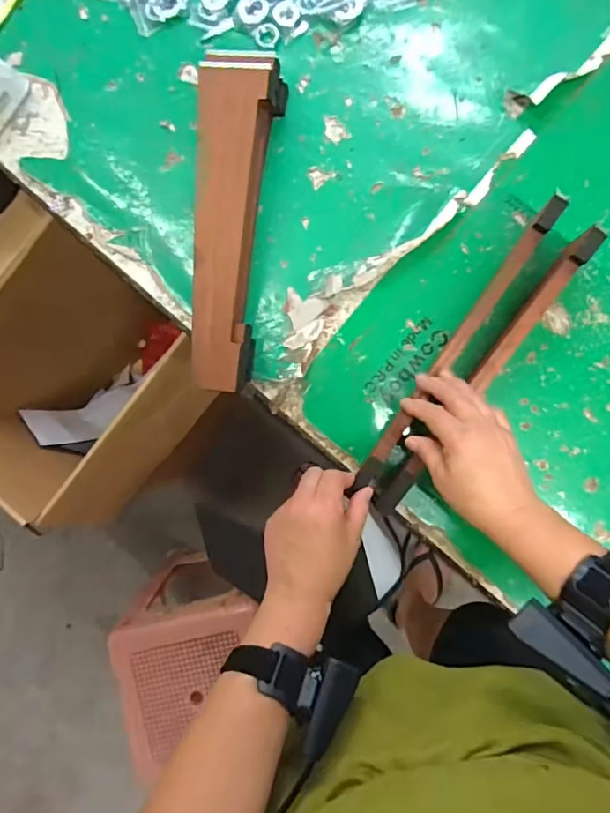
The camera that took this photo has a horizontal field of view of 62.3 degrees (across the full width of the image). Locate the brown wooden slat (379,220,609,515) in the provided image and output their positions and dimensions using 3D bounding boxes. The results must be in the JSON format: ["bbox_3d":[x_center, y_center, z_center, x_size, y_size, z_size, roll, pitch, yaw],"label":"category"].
[{"bbox_3d":[0.181,-0.027,0.522,0.022,0.030,0.350,36,102,6],"label":"brown wooden slat"}]

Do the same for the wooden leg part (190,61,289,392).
[{"bbox_3d":[-0.077,-0.207,0.567,0.084,0.073,0.377,3,90,7],"label":"wooden leg part"}]

